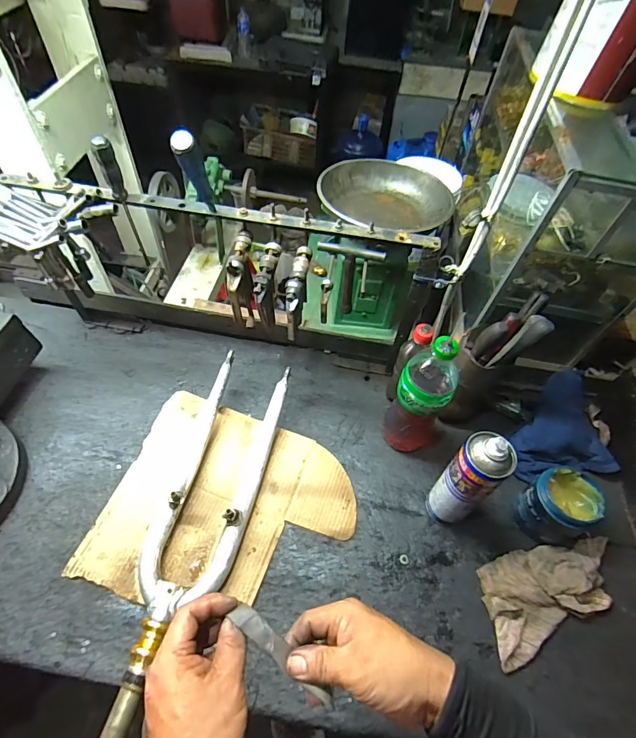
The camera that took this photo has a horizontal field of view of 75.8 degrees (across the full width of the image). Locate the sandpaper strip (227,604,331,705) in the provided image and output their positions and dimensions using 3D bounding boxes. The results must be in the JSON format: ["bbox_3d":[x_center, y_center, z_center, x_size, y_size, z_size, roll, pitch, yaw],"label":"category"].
[{"bbox_3d":[-0.033,0.255,0.366,0.107,0.010,0.018,35,60,21],"label":"sandpaper strip"}]

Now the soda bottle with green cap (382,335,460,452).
[{"bbox_3d":[0.160,0.048,0.631,0.085,0.273,0.069,31,58,16],"label":"soda bottle with green cap"}]

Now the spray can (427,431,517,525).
[{"bbox_3d":[0.209,0.160,0.585,0.066,0.229,0.058,39,60,21],"label":"spray can"}]

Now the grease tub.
[{"bbox_3d":[0.367,0.214,0.632,0.083,0.107,0.088,2,54,-3],"label":"grease tub"}]

